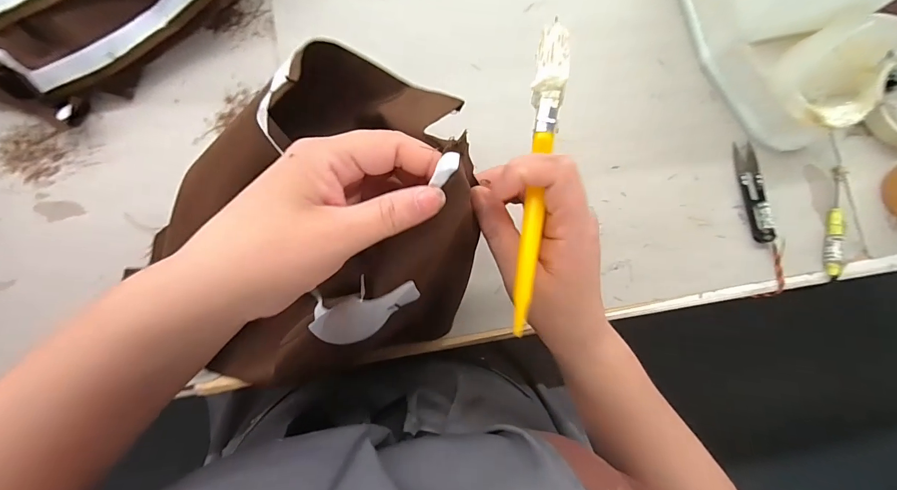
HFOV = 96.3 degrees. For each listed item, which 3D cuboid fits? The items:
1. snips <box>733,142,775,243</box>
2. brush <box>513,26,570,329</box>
[{"bbox_3d":[0.303,-0.052,0.396,0.025,0.010,0.099,-5,85,-6],"label":"snips"},{"bbox_3d":[0.050,-0.038,0.221,0.017,0.007,0.171,7,87,-5],"label":"brush"}]

